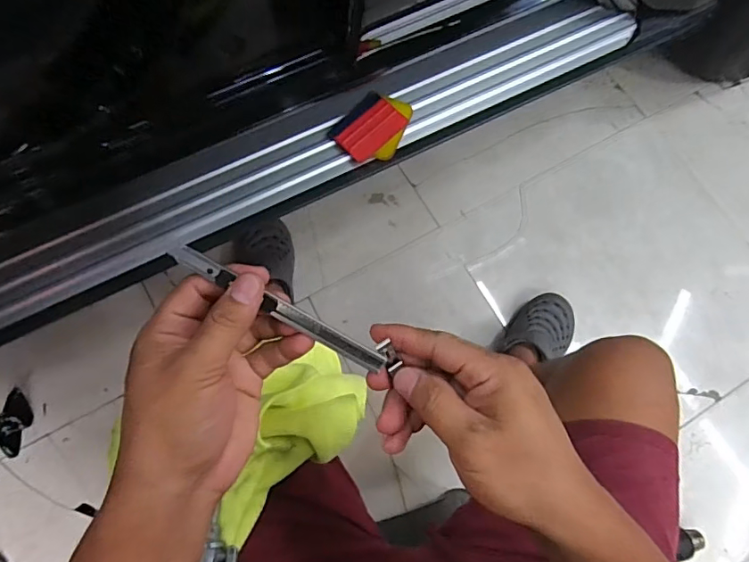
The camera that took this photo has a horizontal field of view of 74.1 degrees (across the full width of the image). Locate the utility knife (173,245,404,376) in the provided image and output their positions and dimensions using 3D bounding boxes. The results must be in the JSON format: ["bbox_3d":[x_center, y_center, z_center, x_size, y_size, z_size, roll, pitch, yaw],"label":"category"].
[{"bbox_3d":[-0.052,0.017,0.284,0.135,0.007,0.011,30,74,-6],"label":"utility knife"}]

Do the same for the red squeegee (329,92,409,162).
[{"bbox_3d":[-0.008,-0.224,0.720,0.072,0.013,0.100,43,79,1],"label":"red squeegee"}]

